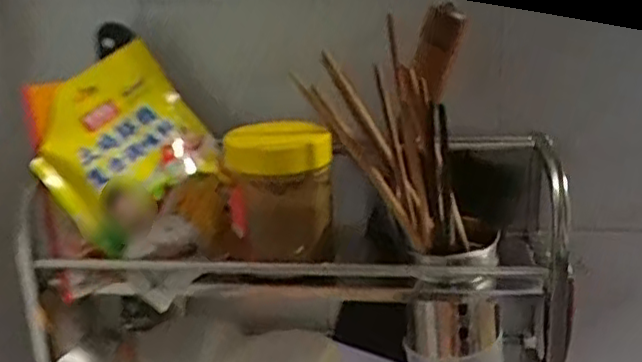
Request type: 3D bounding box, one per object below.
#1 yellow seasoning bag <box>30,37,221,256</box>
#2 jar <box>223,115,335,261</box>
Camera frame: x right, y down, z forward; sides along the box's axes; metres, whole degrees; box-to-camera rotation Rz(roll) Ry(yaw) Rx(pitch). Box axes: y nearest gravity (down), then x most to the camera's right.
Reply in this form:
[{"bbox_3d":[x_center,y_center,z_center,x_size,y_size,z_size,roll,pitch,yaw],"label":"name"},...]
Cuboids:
[{"bbox_3d":[-0.156,-0.031,0.522,0.123,0.123,0.031,-43,1,-33],"label":"yellow seasoning bag"},{"bbox_3d":[-0.032,0.008,0.511,0.076,0.096,0.072,-2,17,1],"label":"jar"}]

